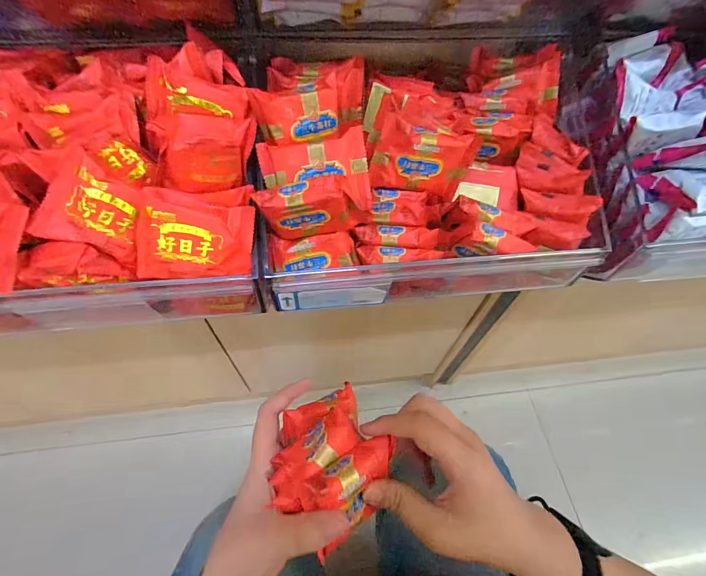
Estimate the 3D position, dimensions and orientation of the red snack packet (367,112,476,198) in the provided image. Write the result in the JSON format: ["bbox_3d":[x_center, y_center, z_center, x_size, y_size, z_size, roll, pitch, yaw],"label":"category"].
[{"bbox_3d":[0.056,-0.105,0.292,0.078,0.055,0.025,4,57,-1],"label":"red snack packet"}]

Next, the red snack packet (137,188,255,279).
[{"bbox_3d":[-0.116,-0.033,0.267,0.080,0.060,0.016,4,22,-18],"label":"red snack packet"}]

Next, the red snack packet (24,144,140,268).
[{"bbox_3d":[-0.179,-0.054,0.253,0.061,0.013,0.060,24,97,-27],"label":"red snack packet"}]

